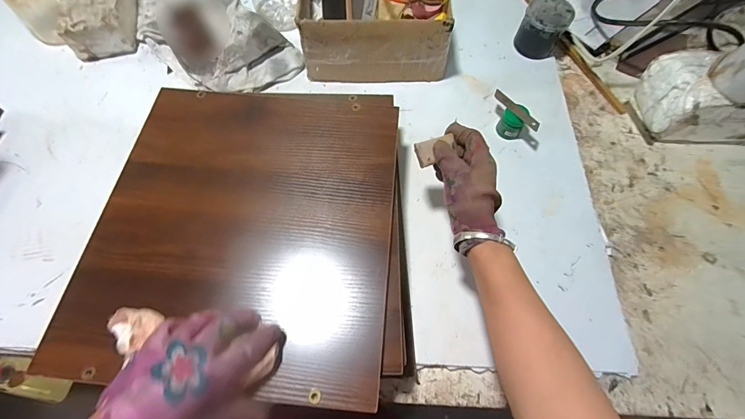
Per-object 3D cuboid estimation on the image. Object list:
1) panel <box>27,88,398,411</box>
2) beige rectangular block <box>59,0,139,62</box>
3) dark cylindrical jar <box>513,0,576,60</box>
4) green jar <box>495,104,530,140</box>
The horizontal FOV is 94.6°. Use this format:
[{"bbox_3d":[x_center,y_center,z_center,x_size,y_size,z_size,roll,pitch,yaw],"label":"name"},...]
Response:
[{"bbox_3d":[-0.149,0.003,0.414,0.336,0.011,0.379,5,65,2],"label":"panel"},{"bbox_3d":[-0.520,-0.386,0.662,0.107,0.073,0.203,-14,66,-7],"label":"beige rectangular block"},{"bbox_3d":[0.322,-0.344,0.652,0.078,0.077,0.083,0,65,0],"label":"dark cylindrical jar"},{"bbox_3d":[0.237,-0.147,0.579,0.041,0.050,0.039,0,65,0],"label":"green jar"}]

